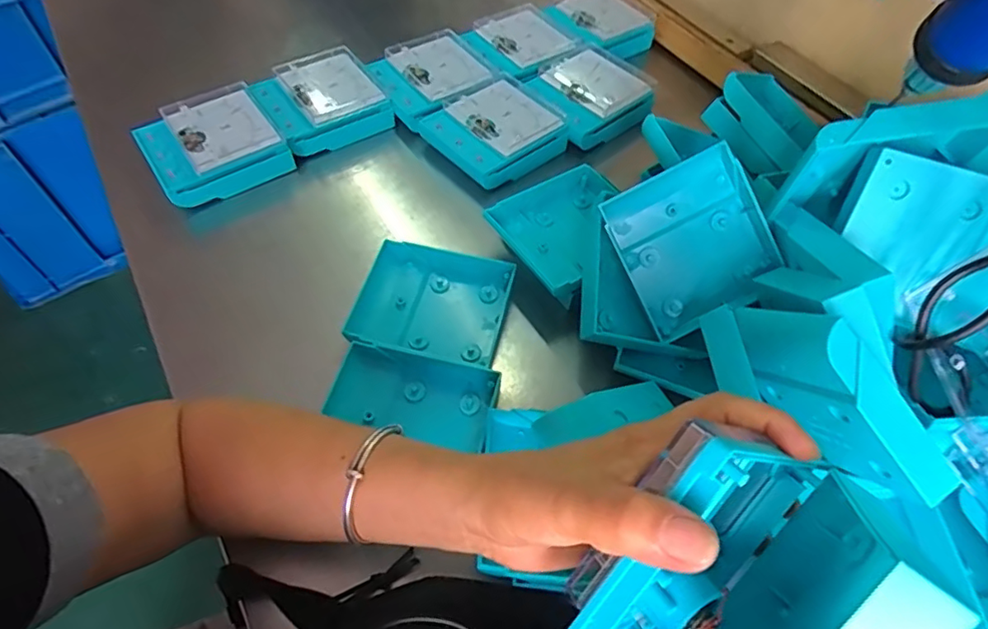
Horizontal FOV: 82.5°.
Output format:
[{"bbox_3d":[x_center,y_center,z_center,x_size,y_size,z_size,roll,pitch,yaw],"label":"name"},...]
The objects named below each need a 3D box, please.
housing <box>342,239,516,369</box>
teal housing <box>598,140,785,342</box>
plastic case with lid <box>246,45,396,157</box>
[{"bbox_3d":[-0.049,-0.008,0.459,0.114,0.025,0.103,11,56,5],"label":"housing"},{"bbox_3d":[0.148,-0.052,0.419,0.105,0.117,0.022,-27,13,9],"label":"teal housing"},{"bbox_3d":[-0.178,-0.216,0.592,0.120,0.057,0.112,-25,60,-18],"label":"plastic case with lid"}]

